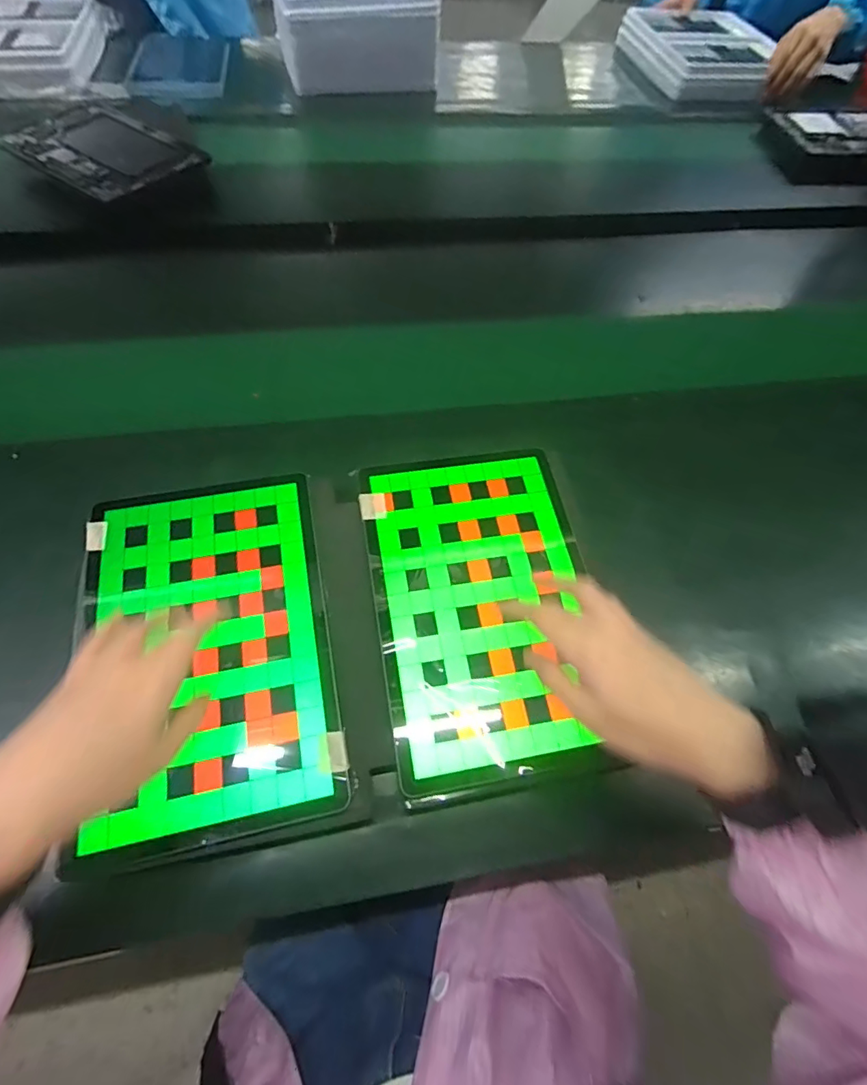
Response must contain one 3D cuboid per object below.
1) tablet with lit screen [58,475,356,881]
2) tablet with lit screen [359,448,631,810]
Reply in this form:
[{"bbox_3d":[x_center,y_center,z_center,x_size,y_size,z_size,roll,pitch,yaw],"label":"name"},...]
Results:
[{"bbox_3d":[-0.157,0.068,0.352,0.163,0.012,0.253,-10,62,-9],"label":"tablet with lit screen"},{"bbox_3d":[0.039,0.045,0.384,0.158,0.014,0.257,-8,64,-7],"label":"tablet with lit screen"}]

